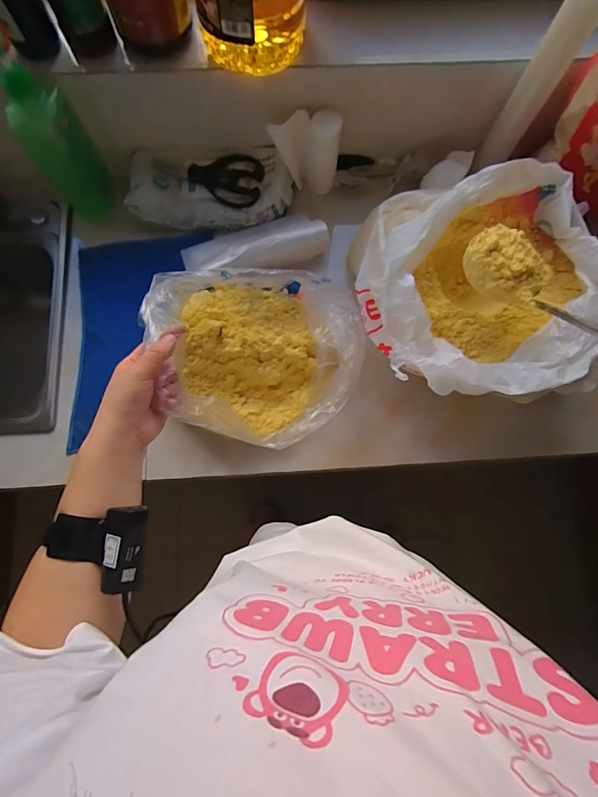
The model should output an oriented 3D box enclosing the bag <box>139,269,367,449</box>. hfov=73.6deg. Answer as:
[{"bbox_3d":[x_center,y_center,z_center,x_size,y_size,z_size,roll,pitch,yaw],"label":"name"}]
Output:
[{"bbox_3d":[-0.050,-0.071,0.535,0.251,0.178,0.258,22,78,4],"label":"bag"}]

